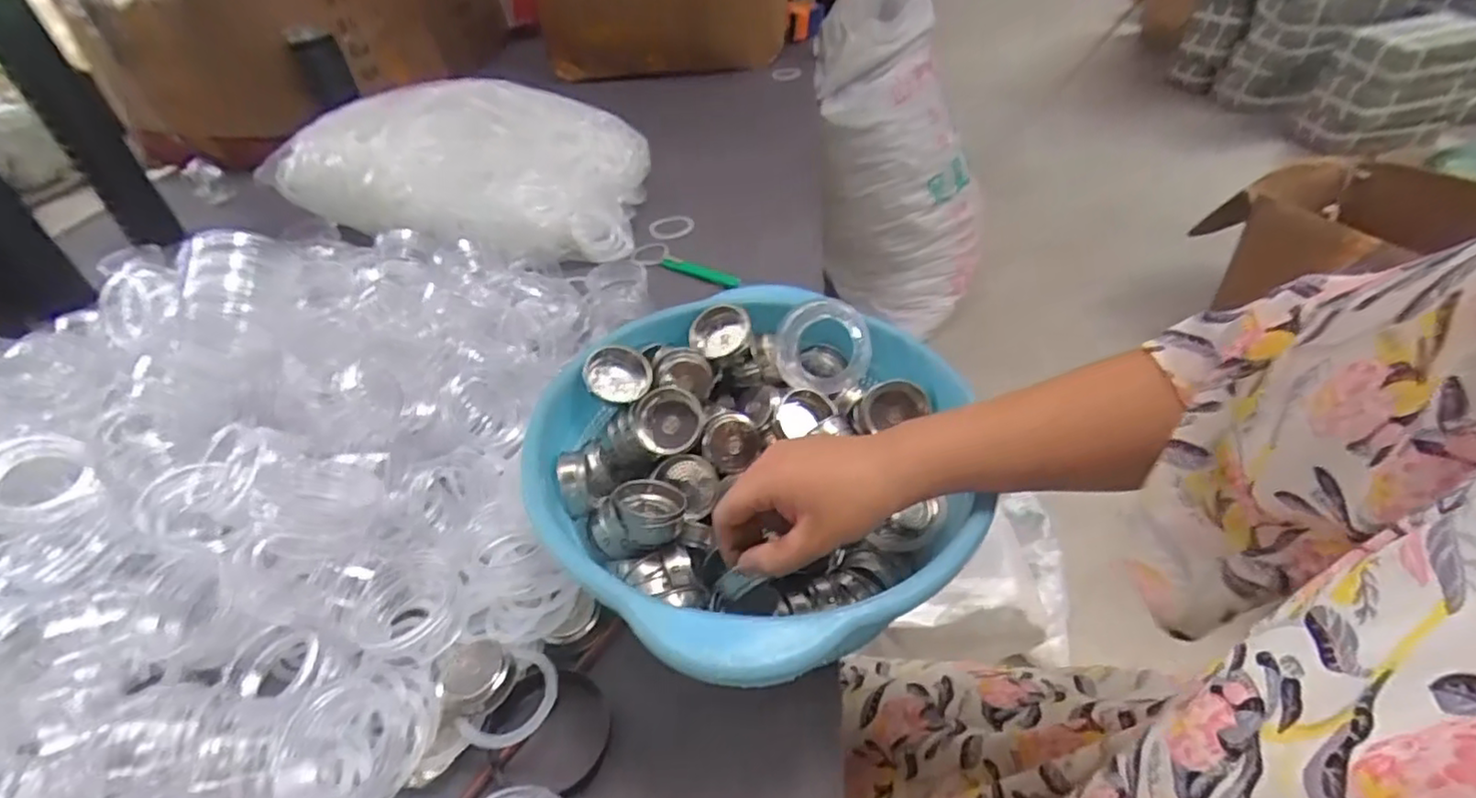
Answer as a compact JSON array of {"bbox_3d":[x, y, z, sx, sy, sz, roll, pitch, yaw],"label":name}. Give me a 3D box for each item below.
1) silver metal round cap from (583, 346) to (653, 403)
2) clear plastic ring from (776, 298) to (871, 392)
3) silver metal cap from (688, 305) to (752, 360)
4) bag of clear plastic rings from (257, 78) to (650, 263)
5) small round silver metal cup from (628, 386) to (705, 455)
[{"bbox_3d":[-0.084,-0.018,0.465,0.046,0.017,0.046,-7,52,9],"label":"silver metal round cap"},{"bbox_3d":[0.062,-0.039,0.489,0.067,0.016,0.070,-5,74,17],"label":"clear plastic ring"},{"bbox_3d":[-0.013,-0.051,0.508,0.044,0.026,0.034,-6,41,2],"label":"silver metal cap"},{"bbox_3d":[-0.366,-0.314,0.894,0.482,0.156,0.259,12,44,21],"label":"bag of clear plastic rings"},{"bbox_3d":[-0.048,0.014,0.458,0.049,0.024,0.045,-17,84,-8],"label":"small round silver metal cup"}]

